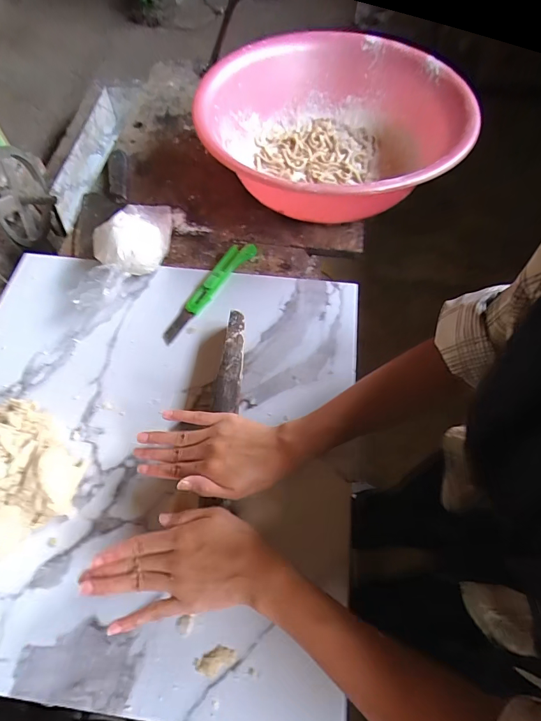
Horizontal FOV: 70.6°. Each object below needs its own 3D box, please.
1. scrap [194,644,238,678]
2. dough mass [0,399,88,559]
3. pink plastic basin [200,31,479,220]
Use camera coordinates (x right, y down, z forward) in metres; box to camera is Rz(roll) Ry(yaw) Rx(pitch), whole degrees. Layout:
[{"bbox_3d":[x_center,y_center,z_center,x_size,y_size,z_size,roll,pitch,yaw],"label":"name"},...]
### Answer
[{"bbox_3d":[-0.050,0.273,0.347,0.036,0.004,0.020,-22,63,-13],"label":"scrap"},{"bbox_3d":[-0.285,0.116,0.398,0.132,0.060,0.150,-34,66,-18],"label":"dough mass"},{"bbox_3d":[0.098,-0.376,0.631,0.391,0.126,0.439,14,61,7],"label":"pink plastic basin"}]

